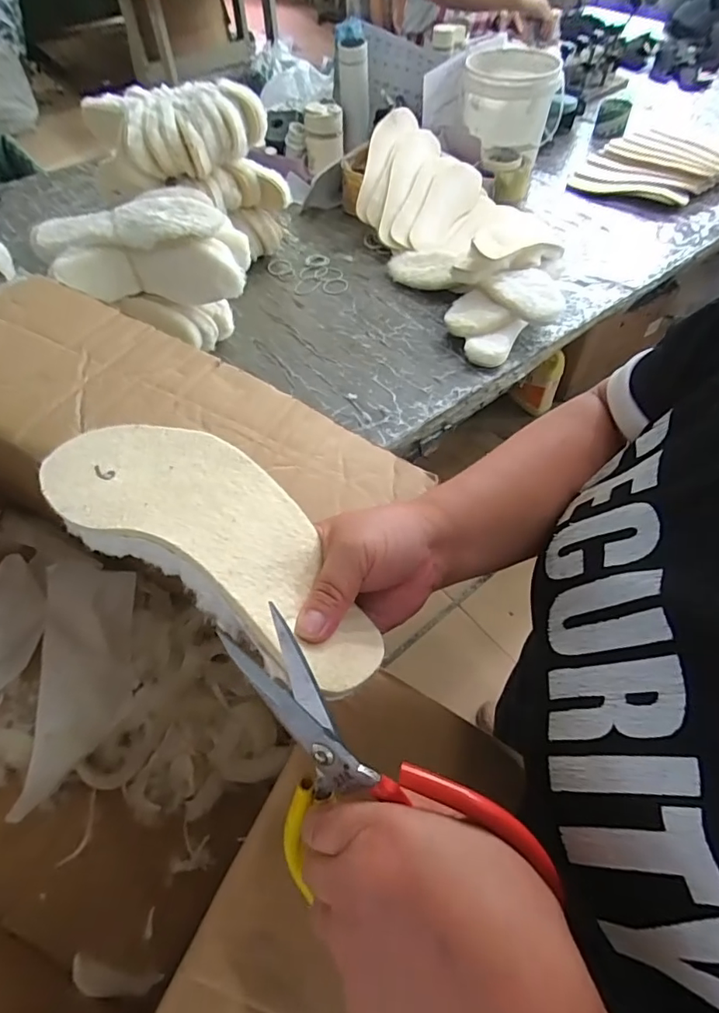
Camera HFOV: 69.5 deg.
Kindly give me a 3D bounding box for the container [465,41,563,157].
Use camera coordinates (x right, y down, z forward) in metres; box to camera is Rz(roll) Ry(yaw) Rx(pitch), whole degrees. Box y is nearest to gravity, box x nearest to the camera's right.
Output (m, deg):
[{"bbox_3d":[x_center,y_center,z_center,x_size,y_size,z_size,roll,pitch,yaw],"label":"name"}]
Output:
[{"bbox_3d":[0.358,-0.956,1.217,0.222,0.155,0.238,14,56,11],"label":"container"}]

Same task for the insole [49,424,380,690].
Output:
[{"bbox_3d":[-0.090,0.009,0.301,0.252,0.051,0.095,33,61,26],"label":"insole"}]

